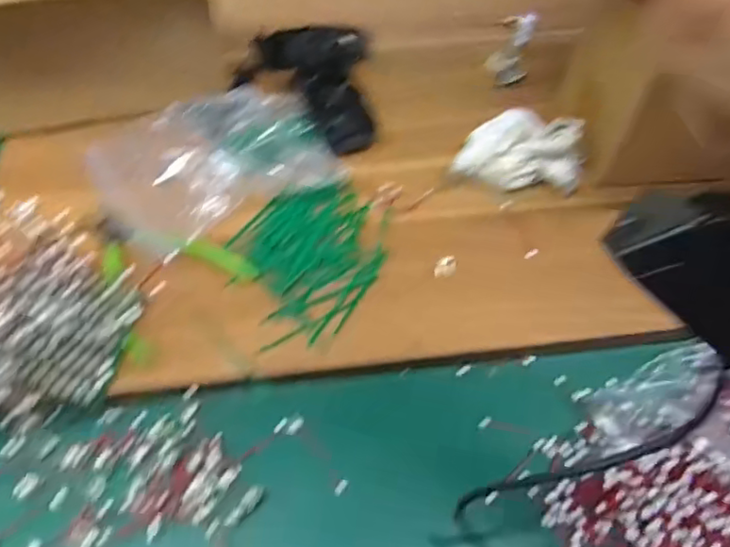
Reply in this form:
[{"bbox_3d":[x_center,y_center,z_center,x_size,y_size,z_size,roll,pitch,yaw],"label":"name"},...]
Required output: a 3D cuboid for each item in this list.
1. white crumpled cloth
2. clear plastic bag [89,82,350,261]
[{"bbox_3d":[0.128,-0.107,0.533,0.104,0.059,0.076,8,57,3],"label":"white crumpled cloth"},{"bbox_3d":[-0.124,-0.098,0.522,0.191,0.049,0.143,-25,61,-17],"label":"clear plastic bag"}]

